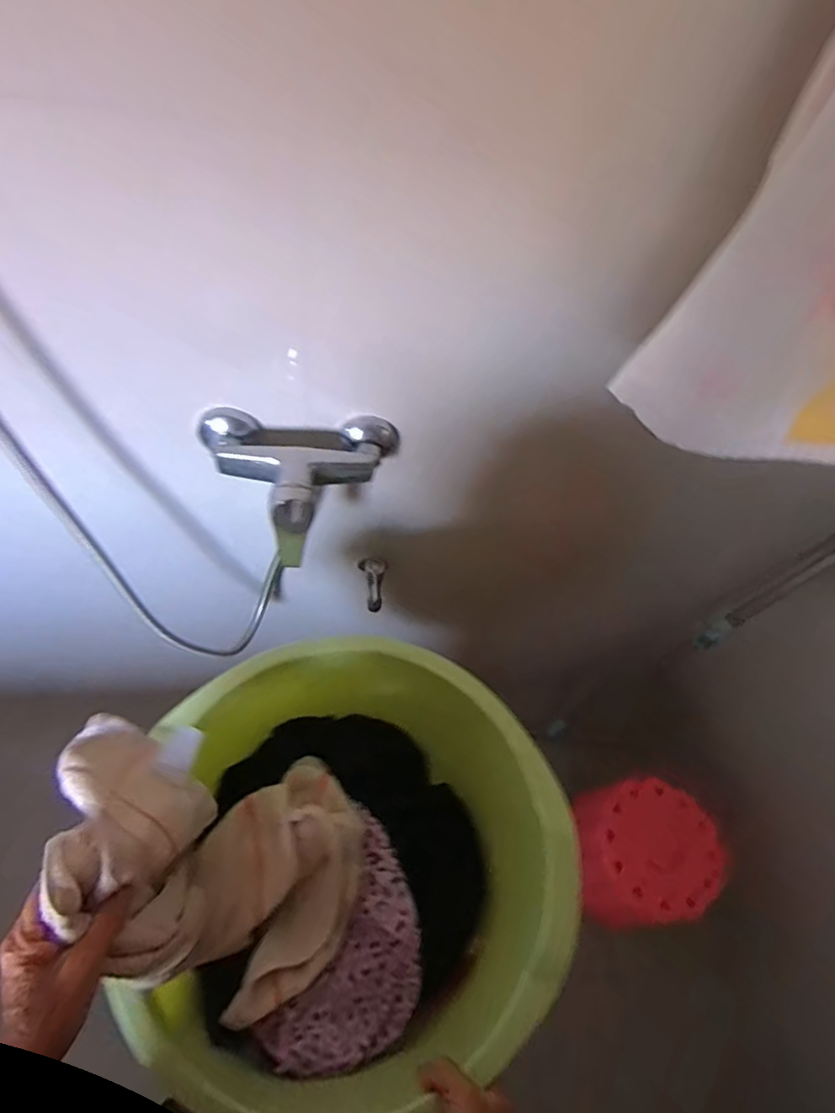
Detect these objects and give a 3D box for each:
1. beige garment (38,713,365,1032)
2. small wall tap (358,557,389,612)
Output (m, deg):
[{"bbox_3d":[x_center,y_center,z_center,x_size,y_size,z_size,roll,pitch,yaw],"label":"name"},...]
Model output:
[{"bbox_3d":[-0.167,0.275,0.501,0.213,0.209,0.209,1,62,-2],"label":"beige garment"},{"bbox_3d":[-0.066,0.045,0.847,0.041,0.086,0.032,3,28,-1],"label":"small wall tap"}]

